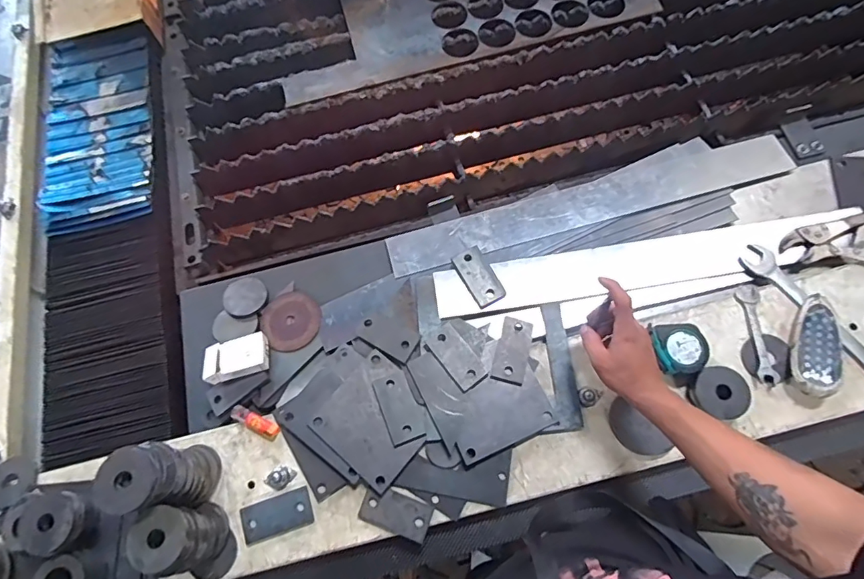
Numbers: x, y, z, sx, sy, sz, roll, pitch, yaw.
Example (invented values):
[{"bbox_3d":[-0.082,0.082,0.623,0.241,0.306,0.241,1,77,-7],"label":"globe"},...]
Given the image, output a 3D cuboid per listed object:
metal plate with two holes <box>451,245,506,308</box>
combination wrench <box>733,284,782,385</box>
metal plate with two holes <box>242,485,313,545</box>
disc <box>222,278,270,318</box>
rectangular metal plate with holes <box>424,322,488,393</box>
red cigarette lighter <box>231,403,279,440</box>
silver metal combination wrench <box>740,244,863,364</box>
[{"bbox_3d":[0.077,-0.023,0.794,0.051,0.014,0.102,-27,72,-4],"label":"metal plate with two holes"},{"bbox_3d":[0.497,0.064,0.738,0.032,0.014,0.155,-1,69,2],"label":"combination wrench"},{"bbox_3d":[-0.223,0.325,0.695,0.100,0.010,0.051,-19,69,-5],"label":"metal plate with two holes"},{"bbox_3d":[-0.319,0.012,0.826,0.073,0.011,0.069,-1,69,2],"label":"disc"},{"bbox_3d":[0.036,0.101,0.740,0.050,0.010,0.101,-35,72,-10],"label":"rectangular metal plate with holes"},{"bbox_3d":[-0.272,0.202,0.740,0.083,0.014,0.026,24,72,11],"label":"red cigarette lighter"},{"bbox_3d":[0.599,0.041,0.742,0.048,0.015,0.284,-35,72,-10],"label":"silver metal combination wrench"}]

